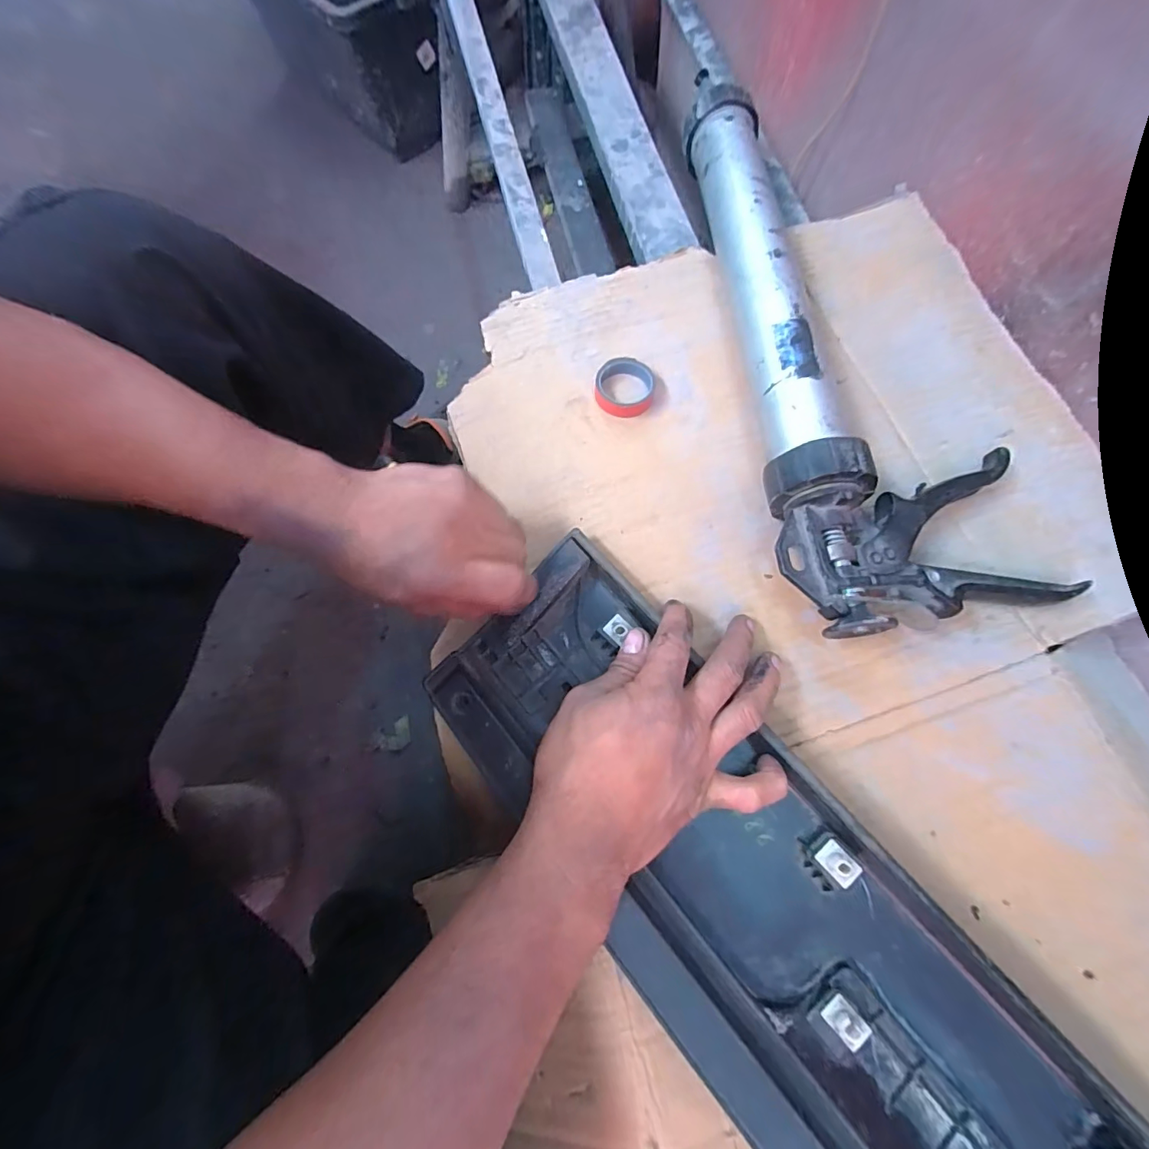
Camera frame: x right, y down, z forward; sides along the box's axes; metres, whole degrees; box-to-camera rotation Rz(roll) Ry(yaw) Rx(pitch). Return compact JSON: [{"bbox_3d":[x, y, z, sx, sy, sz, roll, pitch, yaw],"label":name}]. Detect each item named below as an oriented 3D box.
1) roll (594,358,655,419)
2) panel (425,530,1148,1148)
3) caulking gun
[{"bbox_3d":[0.038,-0.144,0.373,0.045,0.011,0.047,0,71,0],"label":"roll"},{"bbox_3d":[0.146,0.225,0.230,0.144,0.030,0.585,-38,72,-12],"label":"panel"},{"bbox_3d":[0.209,-0.202,0.374,0.192,0.058,0.494,-4,71,-1],"label":"caulking gun"}]

